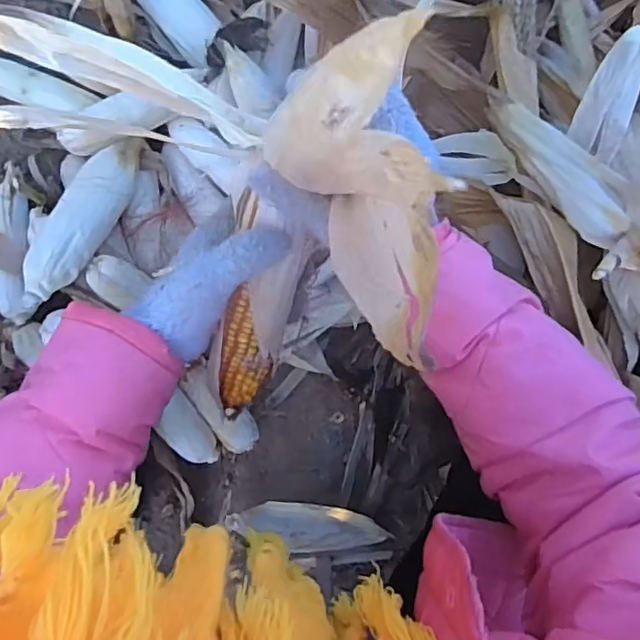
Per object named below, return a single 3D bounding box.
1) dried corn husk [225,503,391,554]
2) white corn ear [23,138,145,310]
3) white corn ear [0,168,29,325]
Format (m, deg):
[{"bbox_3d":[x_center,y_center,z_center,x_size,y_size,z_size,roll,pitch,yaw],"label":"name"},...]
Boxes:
[{"bbox_3d":[-0.017,0.288,0.816,0.213,0.031,0.060,7,85,-6],"label":"dried corn husk"},{"bbox_3d":[-0.286,-0.129,0.719,0.070,0.048,0.247,27,71,-4],"label":"white corn ear"},{"bbox_3d":[-0.394,-0.099,0.751,0.049,0.037,0.205,-3,86,-7],"label":"white corn ear"}]

